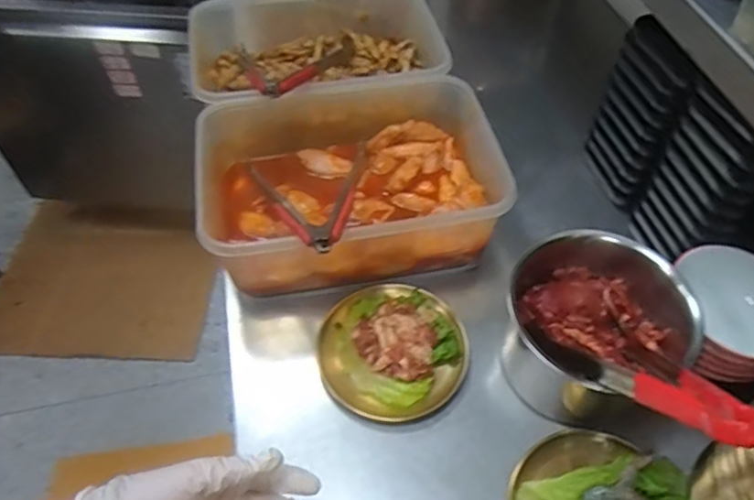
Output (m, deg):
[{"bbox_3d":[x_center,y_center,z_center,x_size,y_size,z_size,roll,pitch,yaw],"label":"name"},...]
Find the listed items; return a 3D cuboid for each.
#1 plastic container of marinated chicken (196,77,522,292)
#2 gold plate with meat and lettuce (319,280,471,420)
[{"bbox_3d":[-0.029,-0.088,0.709,0.360,0.134,0.265,-15,55,-11],"label":"plastic container of marinated chicken"},{"bbox_3d":[0.016,0.108,0.656,0.155,0.043,0.161,0,53,0],"label":"gold plate with meat and lettuce"}]

